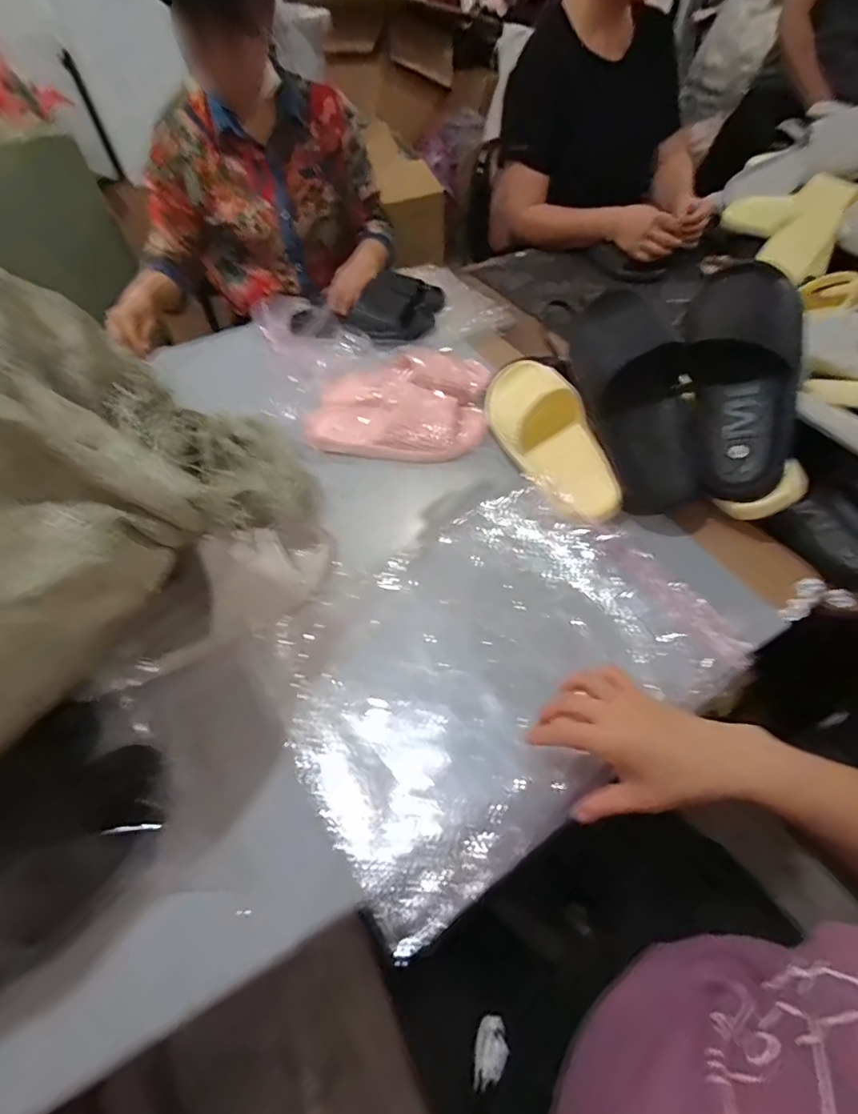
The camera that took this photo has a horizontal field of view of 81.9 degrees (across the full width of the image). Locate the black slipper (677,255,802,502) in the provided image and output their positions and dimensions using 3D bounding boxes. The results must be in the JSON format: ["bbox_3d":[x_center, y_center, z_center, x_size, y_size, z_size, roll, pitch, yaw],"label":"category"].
[{"bbox_3d":[0.334,-0.190,0.542,0.121,0.088,0.255,5,83,6],"label":"black slipper"}]

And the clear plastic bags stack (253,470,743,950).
[{"bbox_3d":[0.061,0.087,0.486,0.402,0.033,0.304,-29,57,-19],"label":"clear plastic bags stack"}]

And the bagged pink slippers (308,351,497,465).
[{"bbox_3d":[-0.048,-0.220,0.699,0.249,0.065,0.177,2,52,7],"label":"bagged pink slippers"}]

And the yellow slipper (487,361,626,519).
[{"bbox_3d":[0.145,-0.156,0.601,0.097,0.067,0.271,-16,53,-7],"label":"yellow slipper"}]

